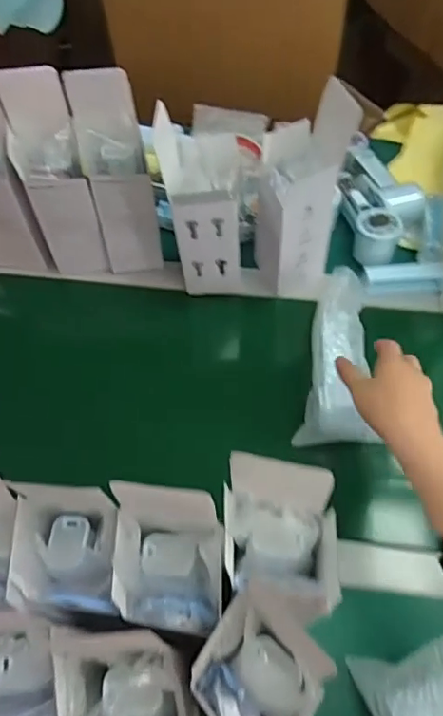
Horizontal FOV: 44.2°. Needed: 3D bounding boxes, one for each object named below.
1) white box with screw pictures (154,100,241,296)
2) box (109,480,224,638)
[{"bbox_3d":[-0.020,-0.178,0.649,0.088,0.223,0.082,-2,60,0],"label":"white box with screw pictures"},{"bbox_3d":[-0.037,0.147,0.398,0.075,0.067,0.093,-2,60,1],"label":"box"}]

